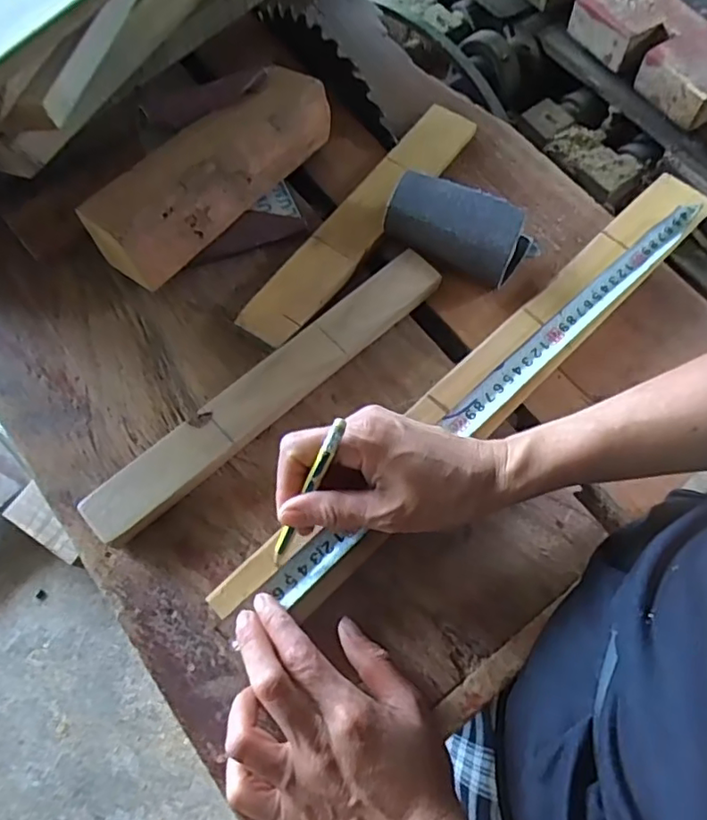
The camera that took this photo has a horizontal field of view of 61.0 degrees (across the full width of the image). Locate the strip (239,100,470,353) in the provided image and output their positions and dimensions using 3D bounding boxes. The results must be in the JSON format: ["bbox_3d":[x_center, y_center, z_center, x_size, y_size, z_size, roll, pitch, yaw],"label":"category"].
[{"bbox_3d":[0.009,-0.154,0.479,0.045,0.018,0.270,35,72,11],"label":"strip"}]

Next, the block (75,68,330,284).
[{"bbox_3d":[-0.107,-0.187,0.457,0.068,0.051,0.204,39,72,12],"label":"block"}]

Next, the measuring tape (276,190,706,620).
[{"bbox_3d":[0.109,-0.023,0.418,0.424,0.005,0.019,-41,68,-16],"label":"measuring tape"}]

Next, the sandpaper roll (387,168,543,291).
[{"bbox_3d":[0.083,-0.137,0.460,0.114,0.039,0.060,25,70,8],"label":"sandpaper roll"}]

